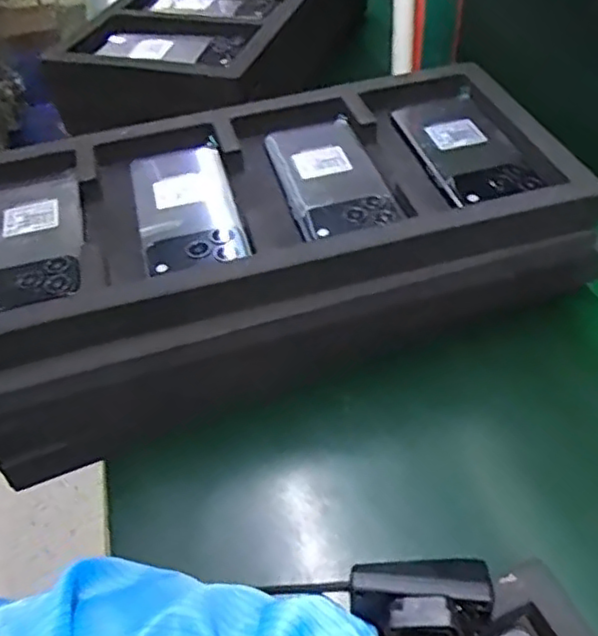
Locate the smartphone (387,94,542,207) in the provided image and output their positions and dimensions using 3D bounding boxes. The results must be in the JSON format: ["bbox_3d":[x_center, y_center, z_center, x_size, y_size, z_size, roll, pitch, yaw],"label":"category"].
[{"bbox_3d":[0.136,-0.140,0.541,0.074,0.010,0.176,-11,46,-6],"label":"smartphone"}]

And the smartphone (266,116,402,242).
[{"bbox_3d":[0.024,-0.113,0.531,0.074,0.013,0.179,-12,46,-6],"label":"smartphone"}]

